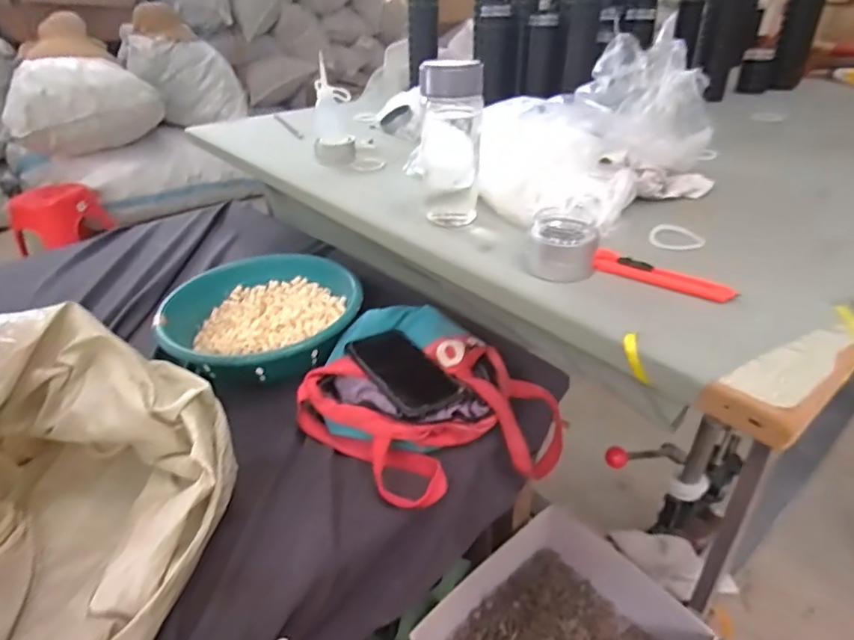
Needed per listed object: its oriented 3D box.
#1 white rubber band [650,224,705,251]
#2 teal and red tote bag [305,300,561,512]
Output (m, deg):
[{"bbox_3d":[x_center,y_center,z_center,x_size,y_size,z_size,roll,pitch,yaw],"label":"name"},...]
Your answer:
[{"bbox_3d":[0.280,-0.092,0.581,0.054,0.005,0.070,16,38,26],"label":"white rubber band"},{"bbox_3d":[-0.004,0.107,0.601,0.271,0.118,0.222,20,39,30],"label":"teal and red tote bag"}]

